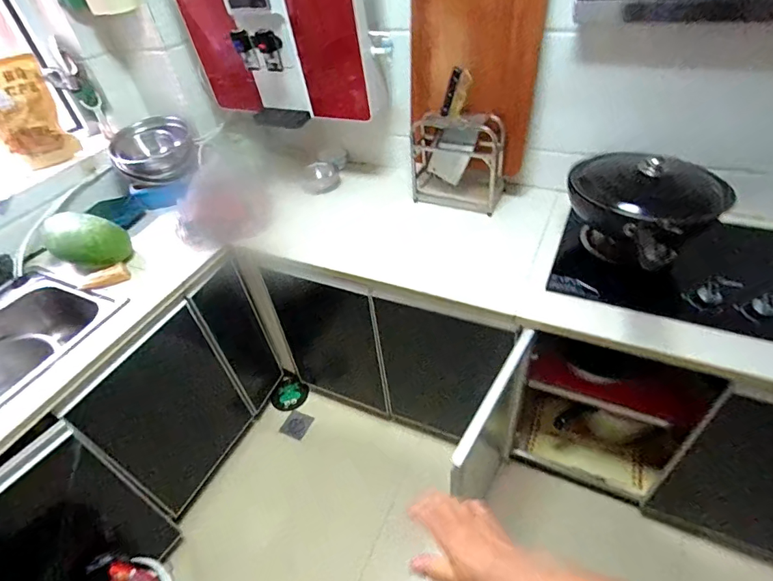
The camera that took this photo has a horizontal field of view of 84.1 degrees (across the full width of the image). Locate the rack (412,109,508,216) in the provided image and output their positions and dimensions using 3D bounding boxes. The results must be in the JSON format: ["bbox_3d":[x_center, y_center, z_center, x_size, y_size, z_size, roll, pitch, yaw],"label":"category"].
[{"bbox_3d":[0.192,-0.359,1.207,0.267,0.255,0.103,17,48,24],"label":"rack"}]

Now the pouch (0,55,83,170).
[{"bbox_3d":[-1.079,-0.507,1.288,0.214,0.296,0.194,-33,48,-24],"label":"pouch"}]

